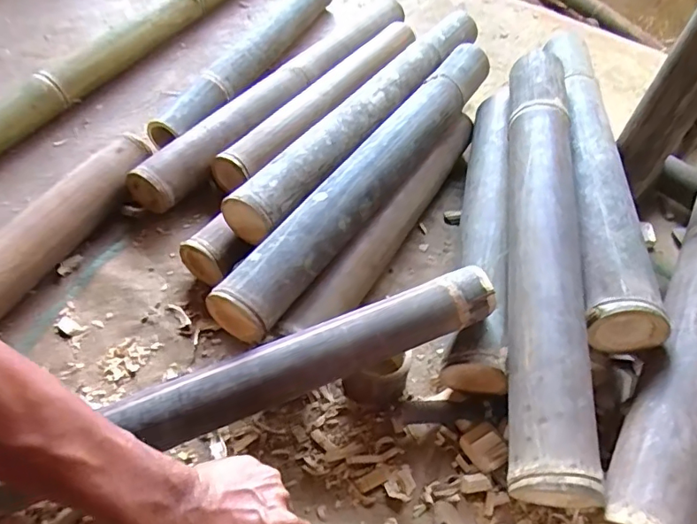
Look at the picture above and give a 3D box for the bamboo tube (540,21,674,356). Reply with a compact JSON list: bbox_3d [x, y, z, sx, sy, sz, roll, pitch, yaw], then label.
[{"bbox_3d":[0.339,-0.155,0.713,0.080,0.070,0.599,8,53,4],"label":"bamboo tube"}]

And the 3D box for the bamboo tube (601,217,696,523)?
[{"bbox_3d":[0.412,0.043,0.586,0.074,0.065,0.612,28,56,18],"label":"bamboo tube"}]

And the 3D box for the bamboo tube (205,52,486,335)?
[{"bbox_3d":[0.042,-0.133,0.699,0.072,0.067,0.607,28,57,18],"label":"bamboo tube"}]

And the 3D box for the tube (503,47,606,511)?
[{"bbox_3d":[0.234,-0.044,0.603,0.082,0.090,0.609,9,53,4],"label":"tube"}]

